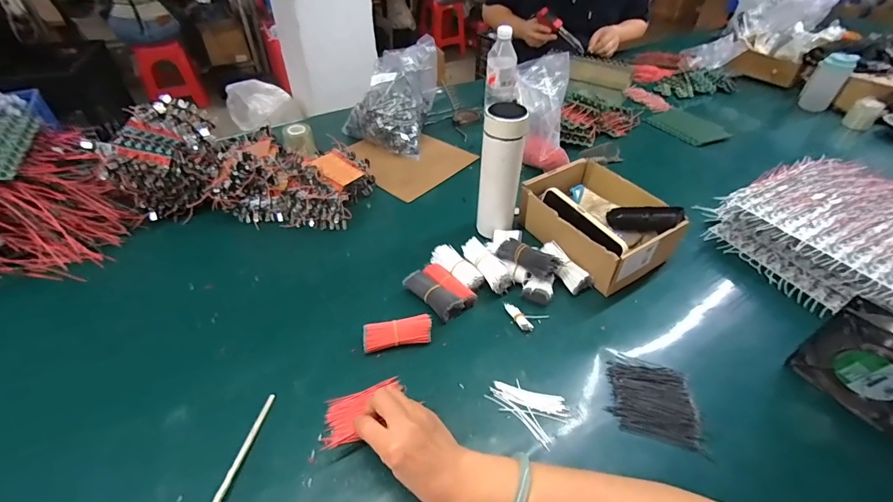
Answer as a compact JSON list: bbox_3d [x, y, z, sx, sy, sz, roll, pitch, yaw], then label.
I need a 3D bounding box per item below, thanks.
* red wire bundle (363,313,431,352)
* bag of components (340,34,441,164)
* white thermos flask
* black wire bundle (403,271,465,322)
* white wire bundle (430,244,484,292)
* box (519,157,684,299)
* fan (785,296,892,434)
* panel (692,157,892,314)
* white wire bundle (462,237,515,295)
[{"bbox_3d":[-0.065,0.113,0.538,0.091,0.035,0.028,-8,44,-11],"label":"red wire bundle"},{"bbox_3d":[-0.136,-0.350,0.905,0.194,0.188,0.167,11,44,10],"label":"bag of components"},{"bbox_3d":[0.086,-0.114,0.646,0.066,0.230,0.055,9,43,8],"label":"white thermos flask"},{"bbox_3d":[-0.019,0.063,0.592,0.091,0.032,0.037,34,51,30],"label":"black wire bundle"},{"bbox_3d":[0.017,0.028,0.633,0.095,0.033,0.041,32,50,29],"label":"white wire bundle"},{"bbox_3d":[0.256,-0.052,0.677,0.179,0.097,0.225,-23,47,-24],"label":"box"},{"bbox_3d":[0.491,0.133,0.454,0.034,0.119,0.119,-21,47,-23],"label":"fan"},{"bbox_3d":[0.665,-0.023,0.650,0.306,0.103,0.336,-21,47,-23],"label":"panel"},{"bbox_3d":[0.064,0.025,0.627,0.039,0.045,0.091,-22,47,-24],"label":"white wire bundle"}]

